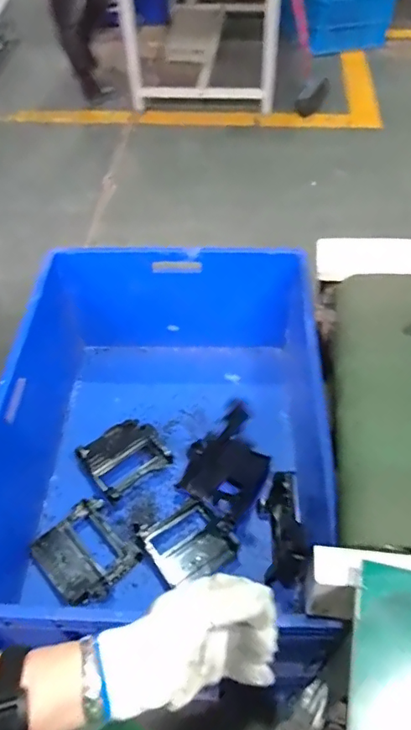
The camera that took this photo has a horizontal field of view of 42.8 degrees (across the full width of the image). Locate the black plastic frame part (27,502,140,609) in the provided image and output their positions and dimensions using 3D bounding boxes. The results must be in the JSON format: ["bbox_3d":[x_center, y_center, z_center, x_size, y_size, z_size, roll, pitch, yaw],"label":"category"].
[{"bbox_3d":[-0.246,0.389,1.083,0.170,0.038,0.176,-38,58,-24],"label":"black plastic frame part"}]

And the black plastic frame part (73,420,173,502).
[{"bbox_3d":[-0.185,0.216,1.231,0.182,0.038,0.166,-32,56,-21],"label":"black plastic frame part"}]

